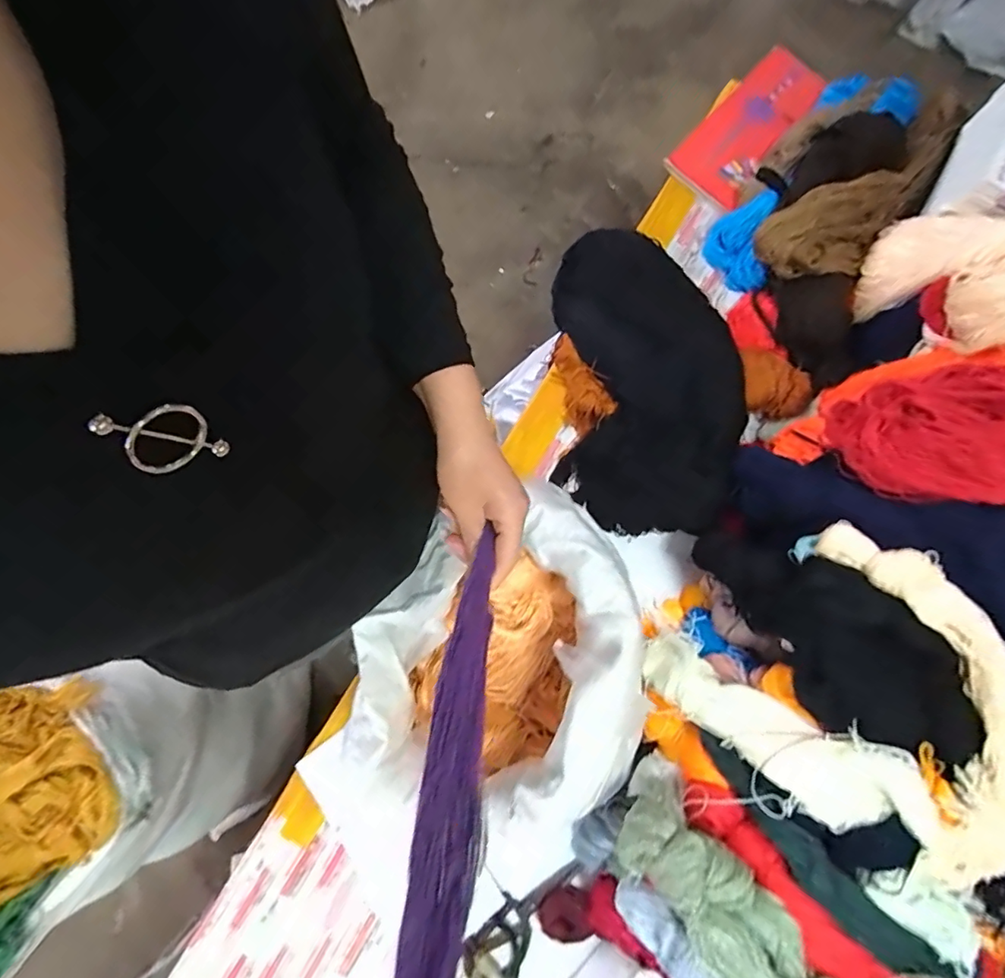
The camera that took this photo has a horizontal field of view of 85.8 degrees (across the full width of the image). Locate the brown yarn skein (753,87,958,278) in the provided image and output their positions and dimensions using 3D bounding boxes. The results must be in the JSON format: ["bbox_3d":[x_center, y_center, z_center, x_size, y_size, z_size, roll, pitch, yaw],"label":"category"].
[{"bbox_3d":[0.519,-0.405,0.800,0.300,0.063,0.135,-34,81,-7],"label":"brown yarn skein"}]

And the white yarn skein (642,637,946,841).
[{"bbox_3d":[0.286,0.264,0.602,0.322,0.047,0.093,24,76,45],"label":"white yarn skein"}]

